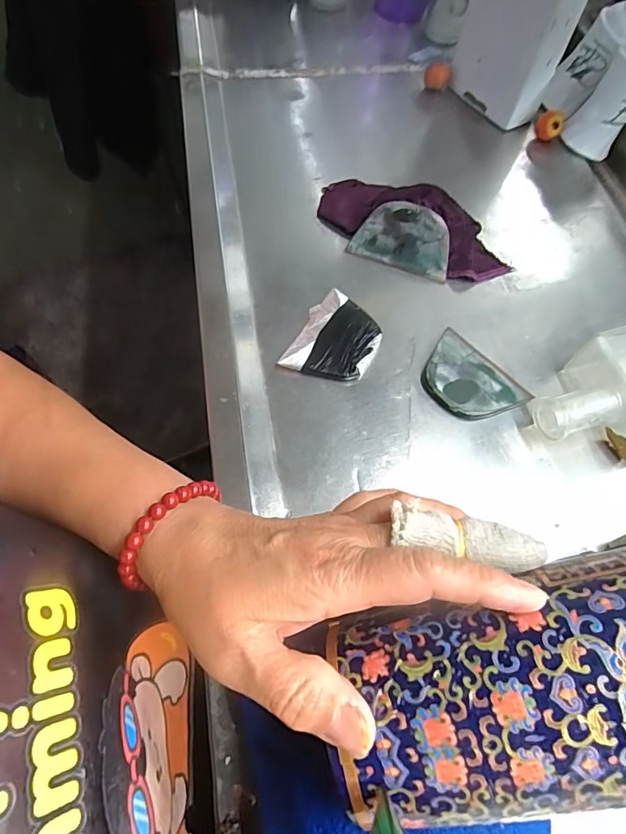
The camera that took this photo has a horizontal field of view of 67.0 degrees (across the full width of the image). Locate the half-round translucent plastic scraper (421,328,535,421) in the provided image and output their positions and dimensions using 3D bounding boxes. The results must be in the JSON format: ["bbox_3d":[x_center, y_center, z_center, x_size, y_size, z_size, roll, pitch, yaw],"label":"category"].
[{"bbox_3d":[0.119,-0.027,0.365,0.059,0.010,0.080,-41,72,-15],"label":"half-round translucent plastic scraper"}]

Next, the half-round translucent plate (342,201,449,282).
[{"bbox_3d":[0.081,-0.159,0.419,0.087,0.005,0.058,20,93,8],"label":"half-round translucent plate"}]

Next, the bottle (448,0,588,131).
[{"bbox_3d":[0.209,-0.405,0.474,0.068,0.198,0.108,-26,69,-9],"label":"bottle"}]

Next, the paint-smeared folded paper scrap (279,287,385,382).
[{"bbox_3d":[0.020,-0.062,0.375,0.061,0.011,0.078,22,69,11],"label":"paint-smeared folded paper scrap"}]

